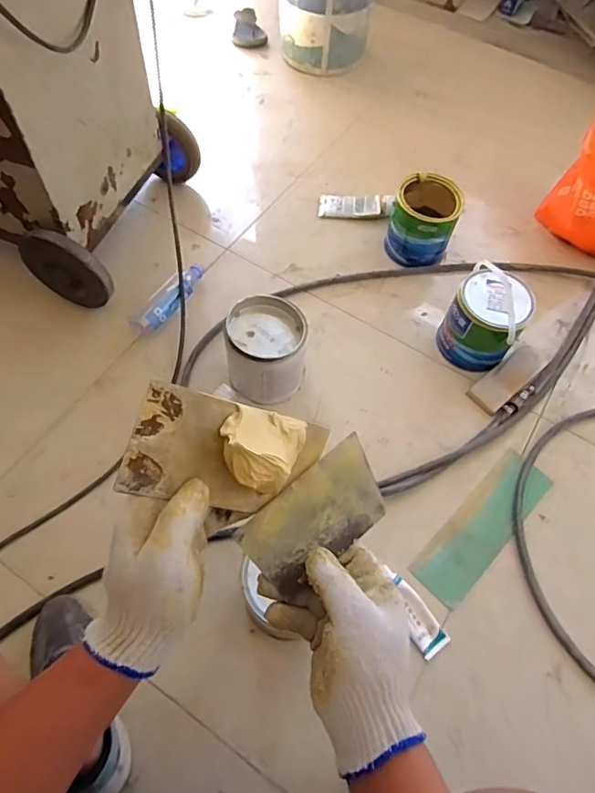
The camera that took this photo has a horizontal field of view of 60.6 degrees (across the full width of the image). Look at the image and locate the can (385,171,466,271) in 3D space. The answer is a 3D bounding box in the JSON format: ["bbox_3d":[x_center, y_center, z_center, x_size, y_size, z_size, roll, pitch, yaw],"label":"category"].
[{"bbox_3d":[0.293,-0.407,1.197,0.145,0.164,0.159,1,64,-2],"label":"can"}]

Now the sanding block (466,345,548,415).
[{"bbox_3d":[0.440,-0.038,1.068,0.168,0.023,0.068,-42,72,-4],"label":"sanding block"}]

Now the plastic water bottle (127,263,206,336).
[{"bbox_3d":[-0.275,-0.214,1.130,0.068,0.053,0.223,36,68,14],"label":"plastic water bottle"}]

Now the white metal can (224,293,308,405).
[{"bbox_3d":[-0.062,-0.080,1.001,0.151,0.166,0.162,-2,62,-4],"label":"white metal can"}]

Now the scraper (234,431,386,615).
[{"bbox_3d":[0.022,0.106,0.432,0.128,0.007,0.080,-40,91,-11],"label":"scraper"}]

